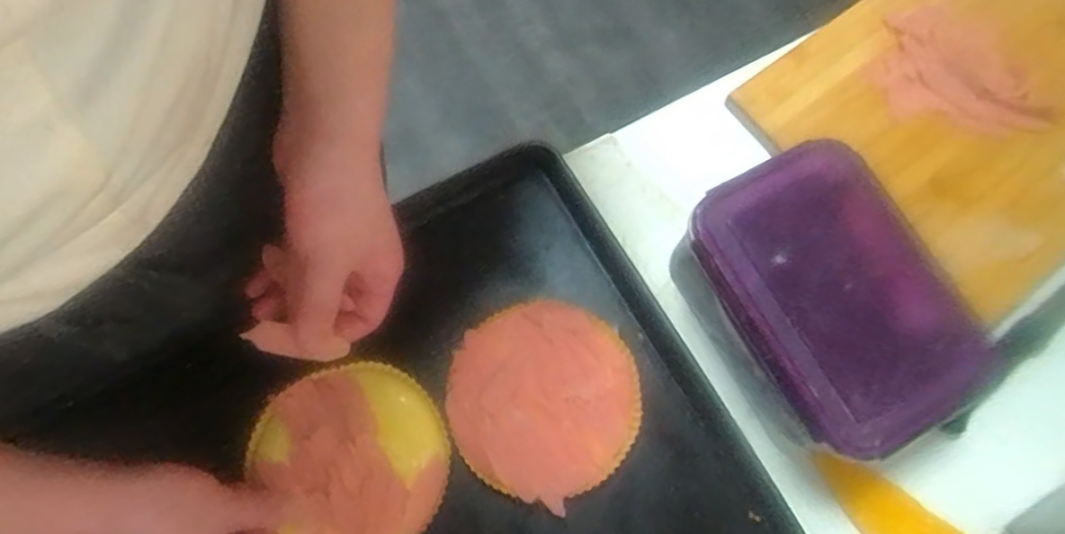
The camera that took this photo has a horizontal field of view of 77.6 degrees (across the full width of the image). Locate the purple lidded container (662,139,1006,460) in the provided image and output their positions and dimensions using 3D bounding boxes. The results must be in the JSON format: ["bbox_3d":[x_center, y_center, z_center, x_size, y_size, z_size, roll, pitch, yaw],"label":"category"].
[{"bbox_3d":[0.214,0.026,0.507,0.150,0.105,0.210,-26,75,-10],"label":"purple lidded container"}]

